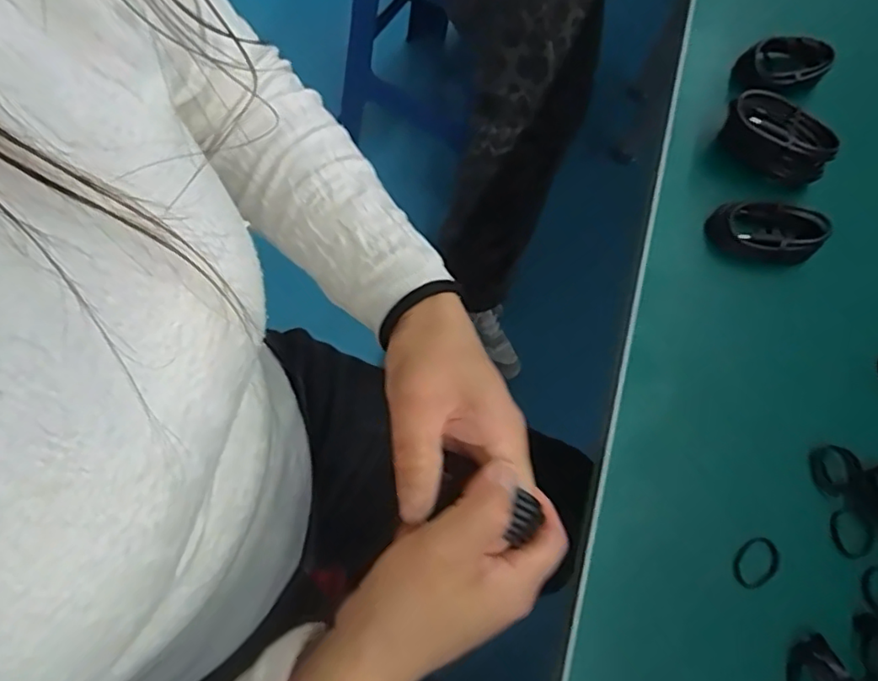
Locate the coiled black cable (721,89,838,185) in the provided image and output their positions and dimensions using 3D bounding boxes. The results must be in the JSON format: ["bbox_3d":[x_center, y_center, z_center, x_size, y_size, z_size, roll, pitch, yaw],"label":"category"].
[{"bbox_3d":[0.238,-0.140,0.432,0.078,0.044,0.042,35,70,8],"label":"coiled black cable"}]

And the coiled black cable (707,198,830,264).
[{"bbox_3d":[0.223,-0.072,0.414,0.073,0.027,0.038,11,69,-1],"label":"coiled black cable"}]

